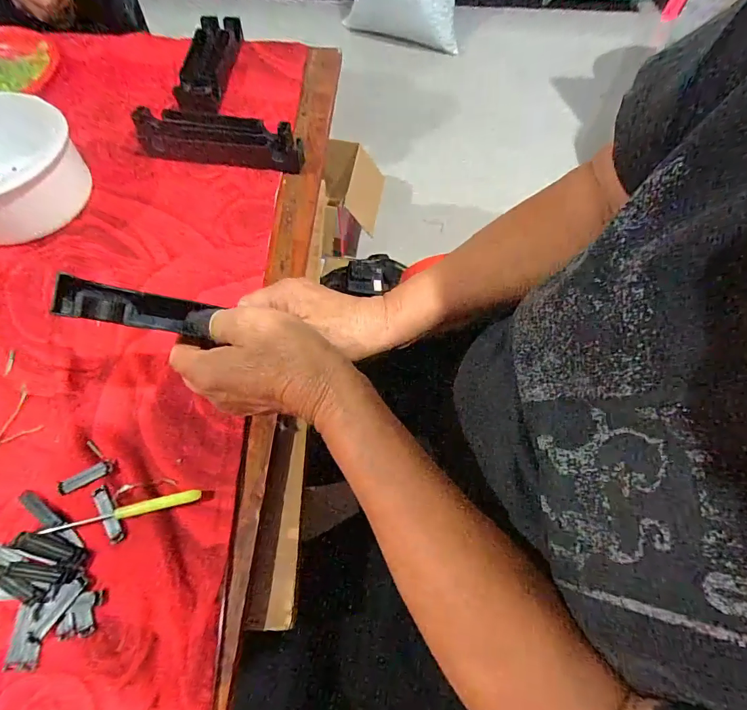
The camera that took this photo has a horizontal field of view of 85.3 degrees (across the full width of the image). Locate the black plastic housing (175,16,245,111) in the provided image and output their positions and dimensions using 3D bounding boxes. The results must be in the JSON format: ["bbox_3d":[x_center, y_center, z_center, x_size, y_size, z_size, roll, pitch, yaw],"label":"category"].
[{"bbox_3d":[-0.226,-0.412,0.569,0.063,0.031,0.193,-1,63,0],"label":"black plastic housing"}]

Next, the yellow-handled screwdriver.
[{"bbox_3d":[-0.190,0.119,0.307,0.117,0.014,0.009,-11,63,-5],"label":"yellow-handled screwdriver"}]

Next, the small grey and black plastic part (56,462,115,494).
[{"bbox_3d":[-0.231,0.097,0.324,0.041,0.004,0.011,-26,66,-12],"label":"small grey and black plastic part"}]

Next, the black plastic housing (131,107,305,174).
[{"bbox_3d":[-0.188,-0.261,0.493,0.205,0.031,0.056,6,63,3],"label":"black plastic housing"}]

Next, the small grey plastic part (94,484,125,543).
[{"bbox_3d":[-0.203,0.121,0.310,0.010,0.004,0.046,-31,67,-15],"label":"small grey plastic part"}]

